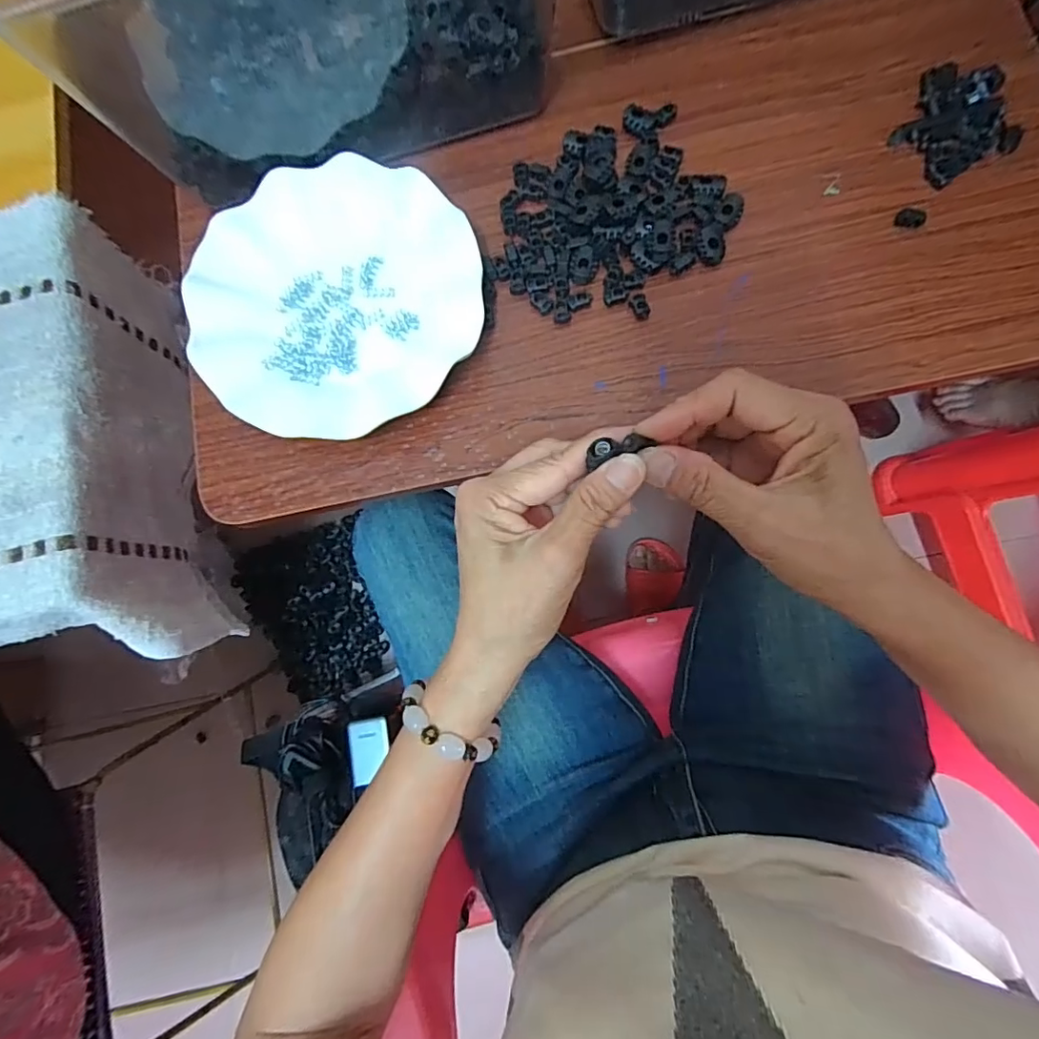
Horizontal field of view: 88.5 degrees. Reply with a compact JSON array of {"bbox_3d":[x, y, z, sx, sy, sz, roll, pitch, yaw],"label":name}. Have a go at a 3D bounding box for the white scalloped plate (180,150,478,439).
[{"bbox_3d":[-0.116,-0.141,0.343,0.177,0.031,0.178,-1,81,4],"label":"white scalloped plate"}]

